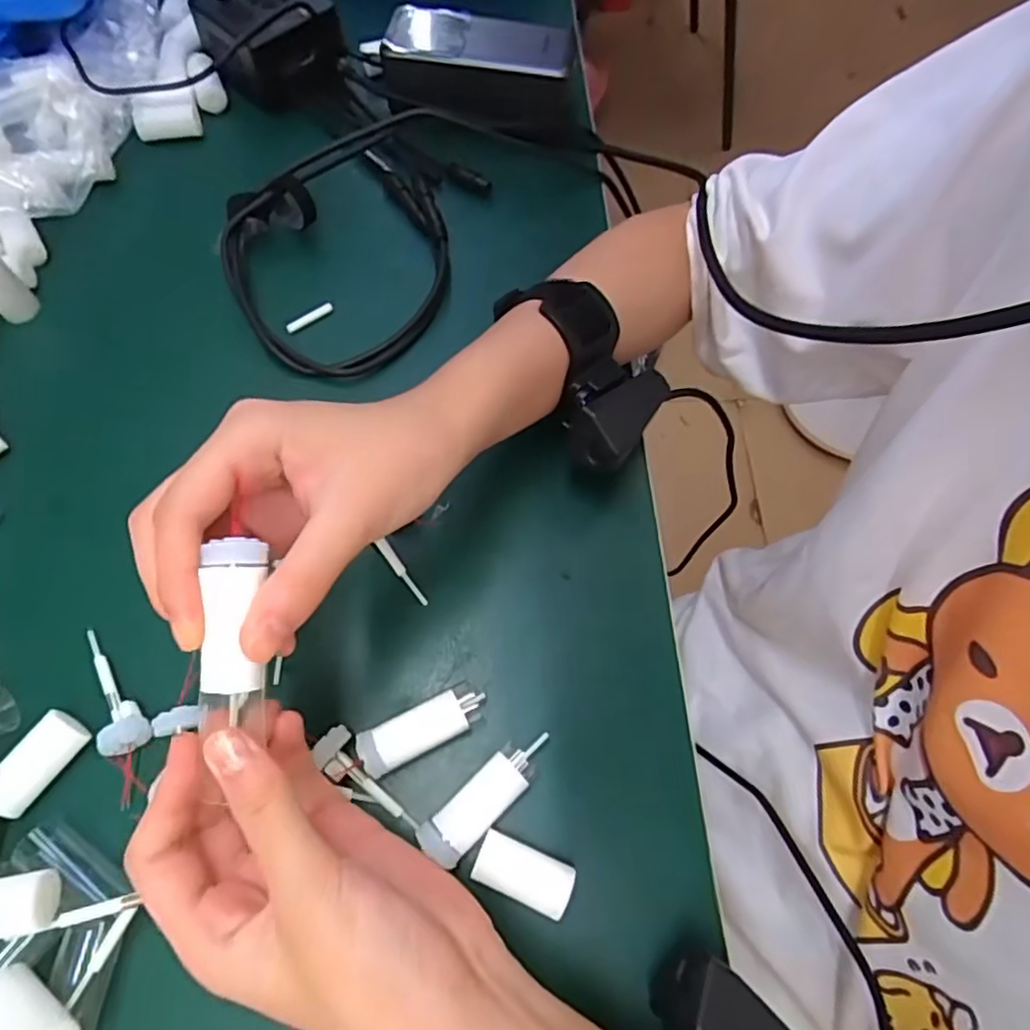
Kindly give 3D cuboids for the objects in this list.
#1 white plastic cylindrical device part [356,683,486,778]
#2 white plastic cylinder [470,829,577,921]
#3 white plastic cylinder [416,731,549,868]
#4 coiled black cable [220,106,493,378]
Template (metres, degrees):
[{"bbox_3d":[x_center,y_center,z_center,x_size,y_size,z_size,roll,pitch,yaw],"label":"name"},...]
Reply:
[{"bbox_3d":[-0.041,0.096,0.294,0.058,0.020,0.021,-26,69,-14],"label":"white plastic cylindrical device part"},{"bbox_3d":[0.003,0.151,0.274,0.040,0.020,0.021,22,66,7],"label":"white plastic cylinder"},{"bbox_3d":[-0.011,0.123,0.285,0.066,0.018,0.020,-38,73,-18],"label":"white plastic cylinder"},{"bbox_3d":[-0.106,-0.179,0.407,0.142,0.044,0.202,19,69,-5],"label":"coiled black cable"}]

